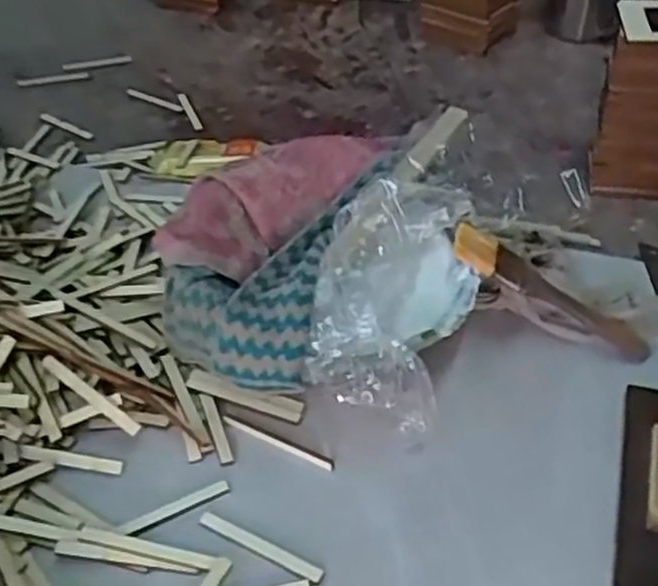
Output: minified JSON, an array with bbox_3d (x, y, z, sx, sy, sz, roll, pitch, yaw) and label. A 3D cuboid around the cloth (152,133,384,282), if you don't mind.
[{"bbox_3d":[-0.039,-0.071,0.547,0.072,0.036,0.191,30,51,30],"label":"cloth"}]

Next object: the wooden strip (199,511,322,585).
[{"bbox_3d":[-0.039,0.141,0.435,0.078,0.004,0.008,20,47,22],"label":"wooden strip"}]

